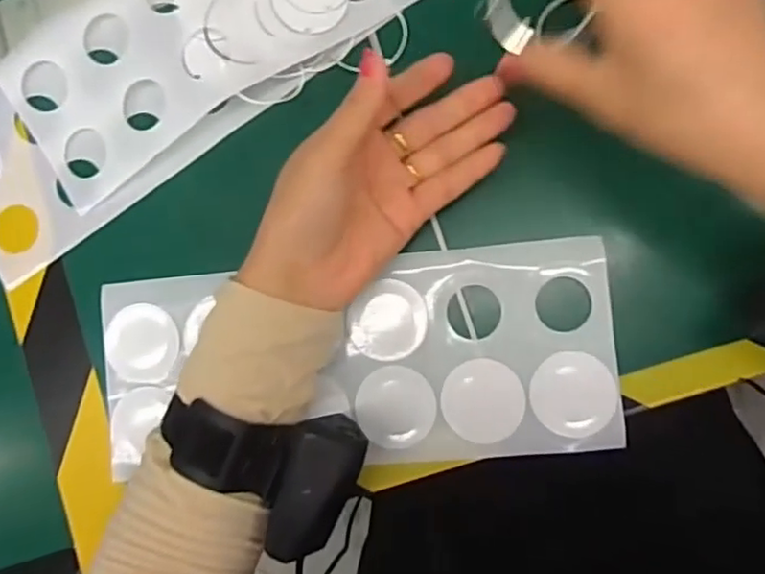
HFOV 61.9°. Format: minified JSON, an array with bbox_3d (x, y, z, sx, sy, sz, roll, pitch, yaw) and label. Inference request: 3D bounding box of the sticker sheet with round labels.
[{"bbox_3d":[-0.017,0.040,0.345,0.275,0.009,0.109,-5,84,8],"label":"sticker sheet with round labels"}]

